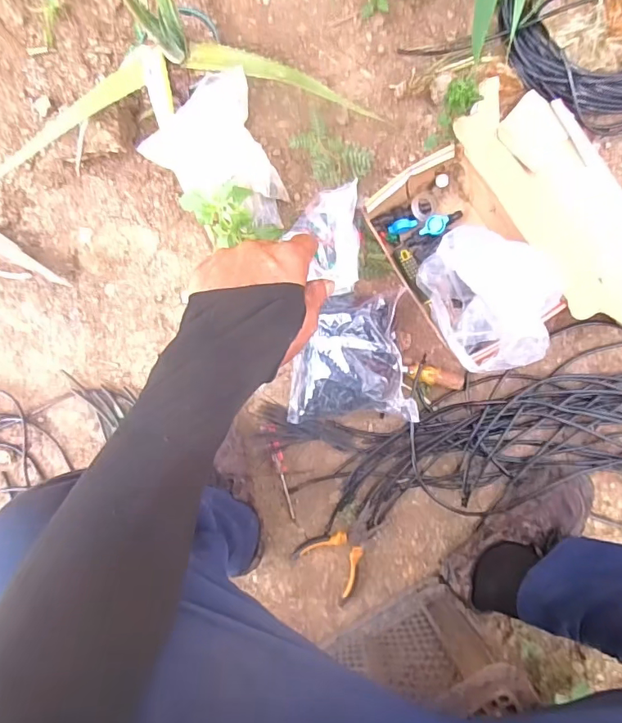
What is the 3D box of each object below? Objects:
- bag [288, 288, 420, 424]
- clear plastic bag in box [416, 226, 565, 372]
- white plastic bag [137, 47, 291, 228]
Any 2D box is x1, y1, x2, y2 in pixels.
[{"bbox_3d":[0.058,-0.005,0.729,0.182,0.061,0.187,-1,85,2],"label":"bag"},{"bbox_3d":[0.247,-0.095,0.646,0.138,0.166,0.210,-21,85,0],"label":"clear plastic bag in box"},{"bbox_3d":[-0.145,-0.335,0.735,0.210,0.126,0.175,10,85,3],"label":"white plastic bag"}]

